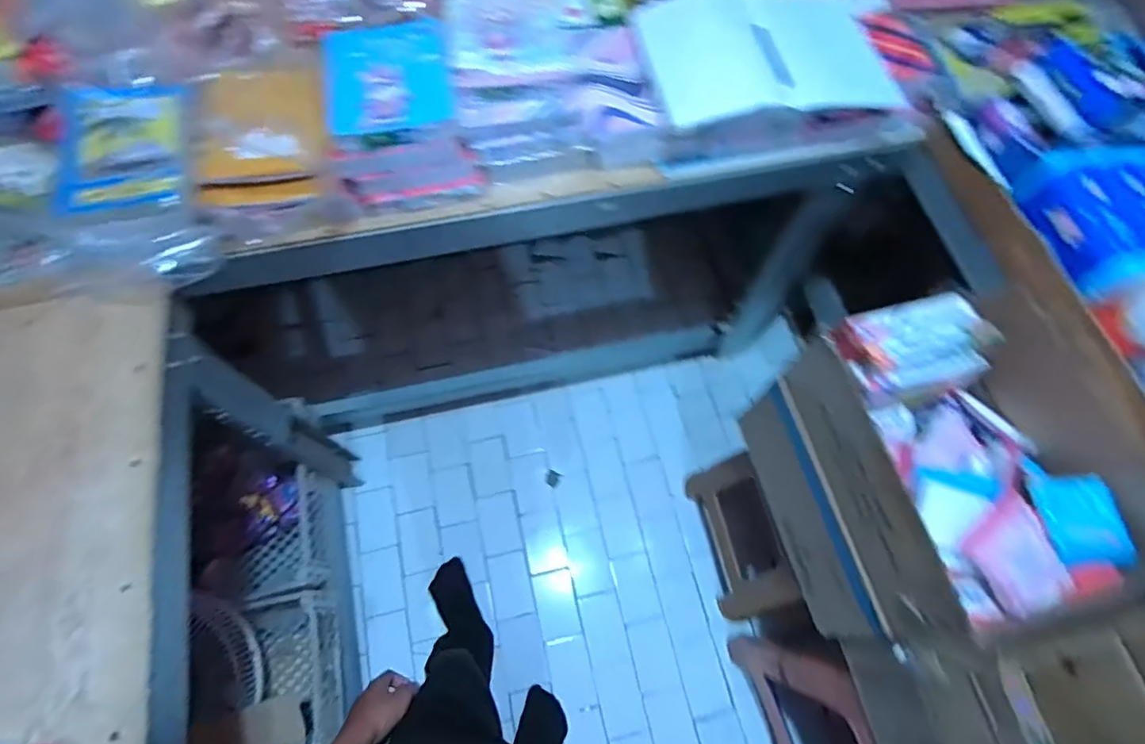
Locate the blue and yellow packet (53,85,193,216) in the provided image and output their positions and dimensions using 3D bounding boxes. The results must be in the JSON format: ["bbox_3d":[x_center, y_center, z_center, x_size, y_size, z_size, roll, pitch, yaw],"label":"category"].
[{"bbox_3d":[-0.567,-0.293,0.708,0.161,0.051,0.204,-14,68,-9],"label":"blue and yellow packet"}]

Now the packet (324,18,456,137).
[{"bbox_3d":[-0.243,-0.400,0.744,0.158,0.018,0.223,-6,66,-9],"label":"packet"}]

